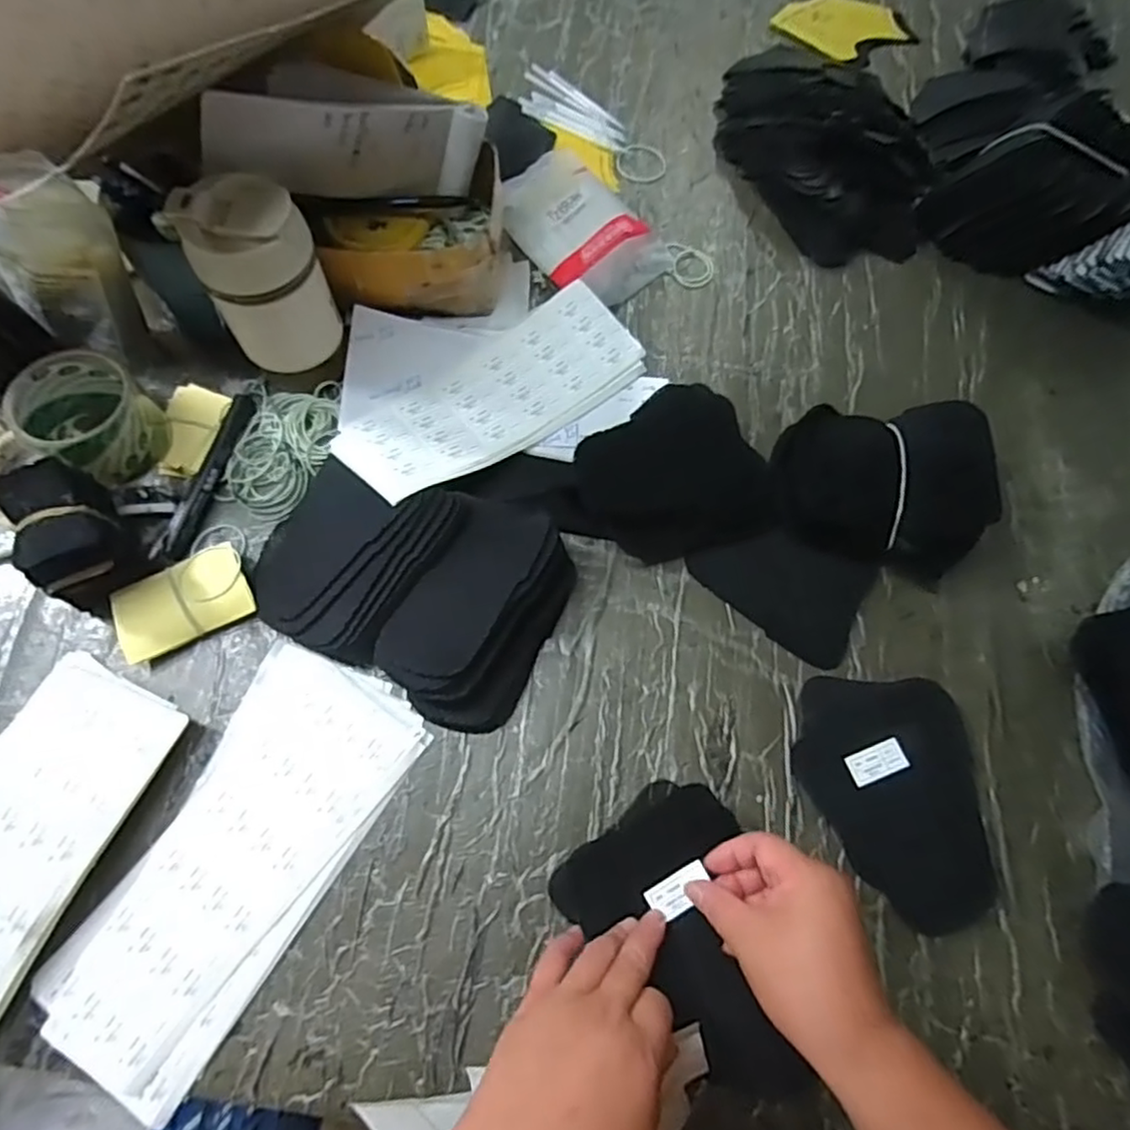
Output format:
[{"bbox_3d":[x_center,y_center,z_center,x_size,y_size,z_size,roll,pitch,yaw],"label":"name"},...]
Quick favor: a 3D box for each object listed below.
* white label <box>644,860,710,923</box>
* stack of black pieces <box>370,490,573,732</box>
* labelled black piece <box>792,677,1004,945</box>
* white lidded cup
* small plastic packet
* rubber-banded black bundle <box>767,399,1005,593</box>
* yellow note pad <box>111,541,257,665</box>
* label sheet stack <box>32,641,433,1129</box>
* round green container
[{"bbox_3d":[0.070,0.201,0.405,0.039,0.004,0.021,-31,71,-1],"label":"white label"},{"bbox_3d":[-0.062,0.036,0.487,0.100,0.051,0.156,29,72,8],"label":"stack of black pieces"},{"bbox_3d":[0.234,0.165,0.467,0.121,0.020,0.167,-5,71,-4],"label":"labelled black piece"},{"bbox_3d":[-0.224,-0.208,0.504,0.079,0.146,0.077,1,69,-2],"label":"white lidded cup"},{"bbox_3d":[0.011,-0.326,0.631,0.111,0.024,0.174,-35,76,-13],"label":"small plastic packet"},{"bbox_3d":[0.240,-0.057,0.516,0.157,0.077,0.118,3,71,-1],"label":"rubber-banded black bundle"},{"bbox_3d":[-0.285,0.027,0.495,0.092,0.014,0.060,-27,77,-12],"label":"yellow note pad"},{"bbox_3d":[-0.217,0.194,0.442,0.129,0.013,0.276,27,72,7],"label":"label sheet stack"},{"bbox_3d":[-0.362,-0.110,0.511,0.088,0.070,0.083,1,71,-2],"label":"round green container"}]

